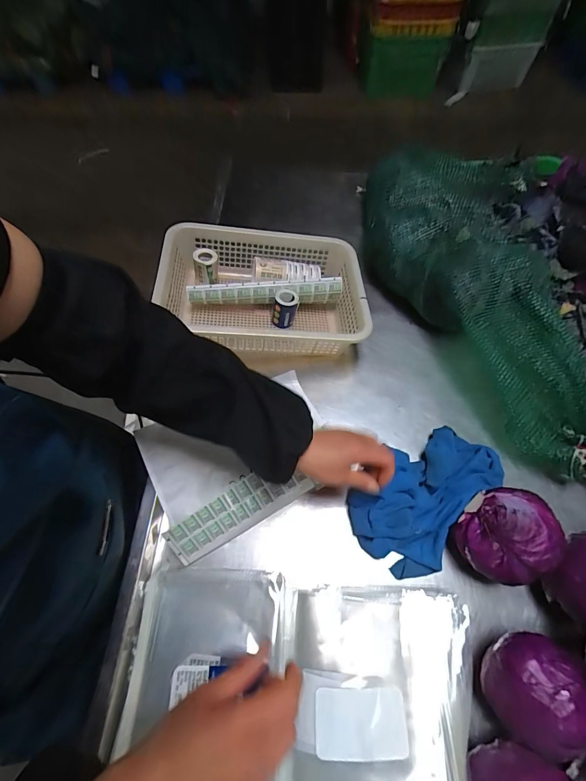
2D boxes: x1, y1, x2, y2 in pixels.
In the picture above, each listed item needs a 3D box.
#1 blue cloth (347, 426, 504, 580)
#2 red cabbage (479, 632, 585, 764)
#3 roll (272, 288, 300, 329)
[{"bbox_3d":[0.201,0.158,0.526,0.238,0.071,0.142,-36,67,-18],"label":"blue cloth"},{"bbox_3d":[0.265,0.331,0.392,0.082,0.092,0.103,15,62,8],"label":"red cabbage"},{"bbox_3d":[-0.014,-0.156,0.678,0.047,0.058,0.048,19,47,9],"label":"roll"}]

